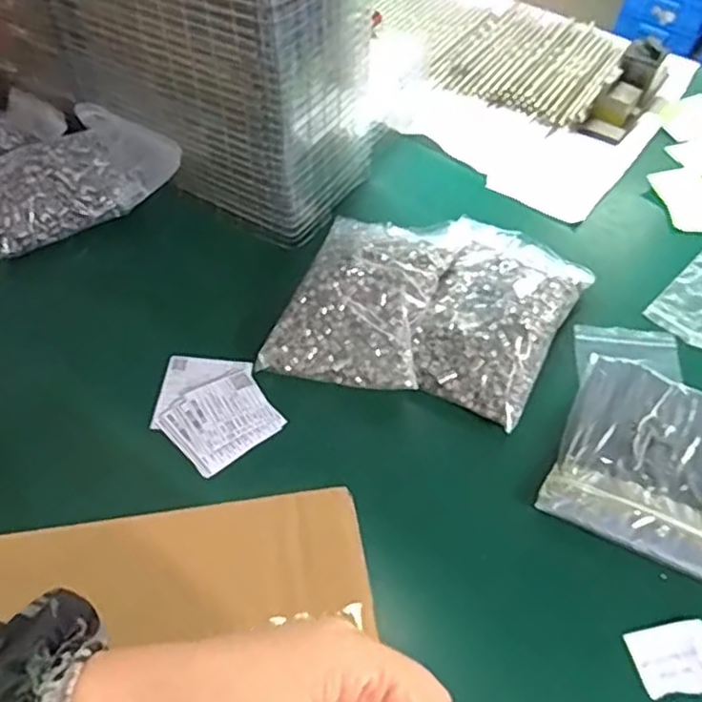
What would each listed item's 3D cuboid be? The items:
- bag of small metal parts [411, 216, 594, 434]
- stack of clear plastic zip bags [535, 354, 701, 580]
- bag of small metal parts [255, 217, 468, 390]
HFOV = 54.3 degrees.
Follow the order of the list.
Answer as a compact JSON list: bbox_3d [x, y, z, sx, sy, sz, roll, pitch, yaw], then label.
[{"bbox_3d":[0.133,-0.044,0.670,0.152,0.040,0.226,28,55,16],"label":"bag of small metal parts"},{"bbox_3d":[0.260,0.092,0.588,0.148,0.024,0.180,23,54,13],"label":"stack of clear plastic zip bags"},{"bbox_3d":[0.017,-0.057,0.670,0.137,0.051,0.211,17,53,8],"label":"bag of small metal parts"}]

